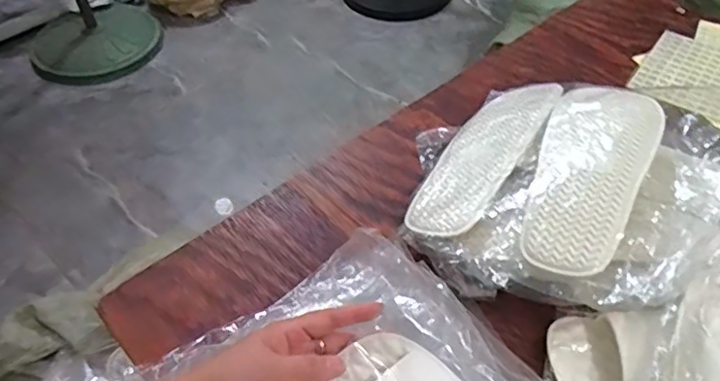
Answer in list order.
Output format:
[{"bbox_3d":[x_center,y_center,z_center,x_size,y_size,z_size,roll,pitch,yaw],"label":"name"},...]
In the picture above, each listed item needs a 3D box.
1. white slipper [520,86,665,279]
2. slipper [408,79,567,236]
[{"bbox_3d":[0.210,-0.020,0.526,0.090,0.049,0.216,21,52,19],"label":"white slipper"},{"bbox_3d":[0.133,-0.026,0.599,0.094,0.045,0.229,10,50,46],"label":"slipper"}]

